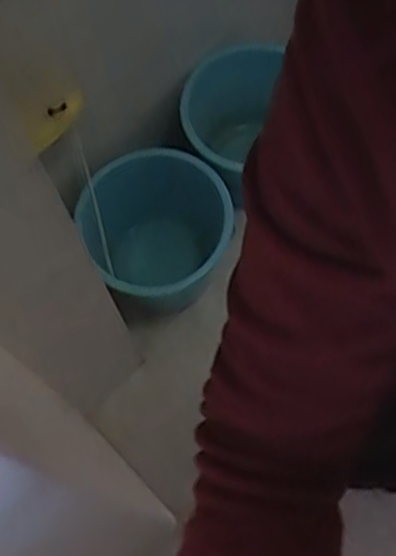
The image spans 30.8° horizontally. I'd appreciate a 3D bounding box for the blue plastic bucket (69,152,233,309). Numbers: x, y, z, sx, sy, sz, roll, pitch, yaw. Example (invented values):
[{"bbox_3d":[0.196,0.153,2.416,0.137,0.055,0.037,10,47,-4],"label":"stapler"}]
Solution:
[{"bbox_3d":[-0.071,-0.082,1.470,0.297,0.242,0.302,0,68,1],"label":"blue plastic bucket"}]

